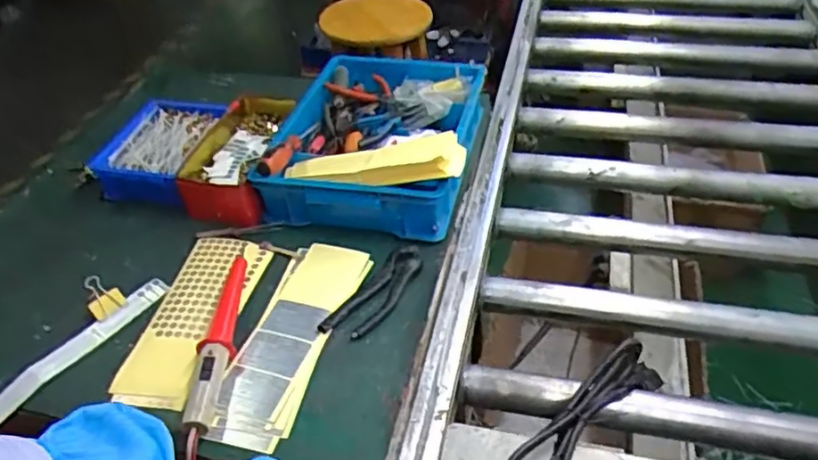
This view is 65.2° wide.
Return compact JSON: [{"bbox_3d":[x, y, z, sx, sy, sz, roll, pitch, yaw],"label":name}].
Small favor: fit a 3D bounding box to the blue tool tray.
[{"bbox_3d":[-0.047,-0.155,0.971,0.282,0.112,0.342,3,41,9],"label":"blue tool tray"}]

